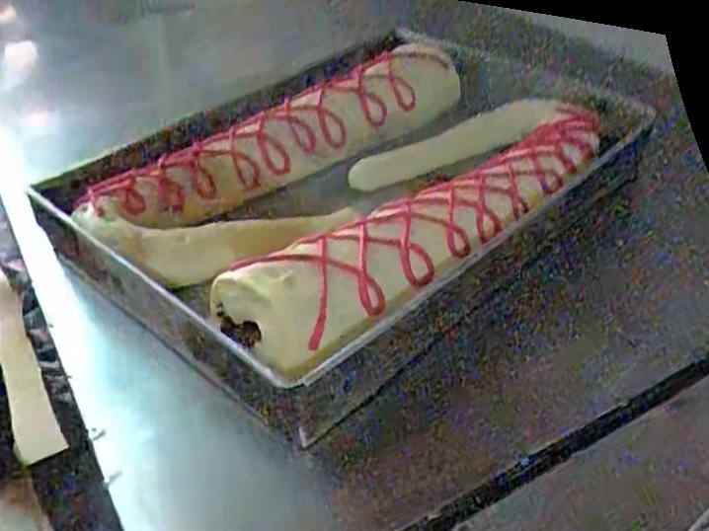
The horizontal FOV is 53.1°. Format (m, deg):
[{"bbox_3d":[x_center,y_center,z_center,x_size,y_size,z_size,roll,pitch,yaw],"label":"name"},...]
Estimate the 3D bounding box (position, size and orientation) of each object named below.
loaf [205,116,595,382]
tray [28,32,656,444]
[{"bbox_3d":[0.085,-0.041,0.623,0.103,0.067,0.446,29,48,34],"label":"loaf"},{"bbox_3d":[-0.014,-0.069,0.662,0.441,0.074,0.368,-30,45,-30],"label":"tray"}]

